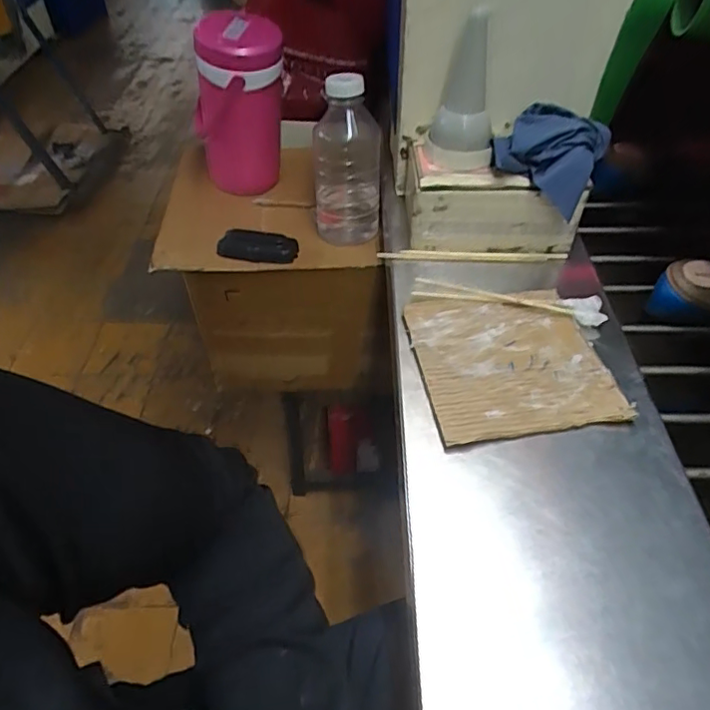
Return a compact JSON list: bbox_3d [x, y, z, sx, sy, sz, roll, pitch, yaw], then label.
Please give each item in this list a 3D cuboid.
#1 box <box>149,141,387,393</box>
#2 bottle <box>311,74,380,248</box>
[{"bbox_3d":[-0.124,-0.136,0.972,0.311,0.295,0.298,-2,46,-2],"label":"box"},{"bbox_3d":[-0.008,-0.278,0.799,0.091,0.220,0.099,4,46,4],"label":"bottle"}]

